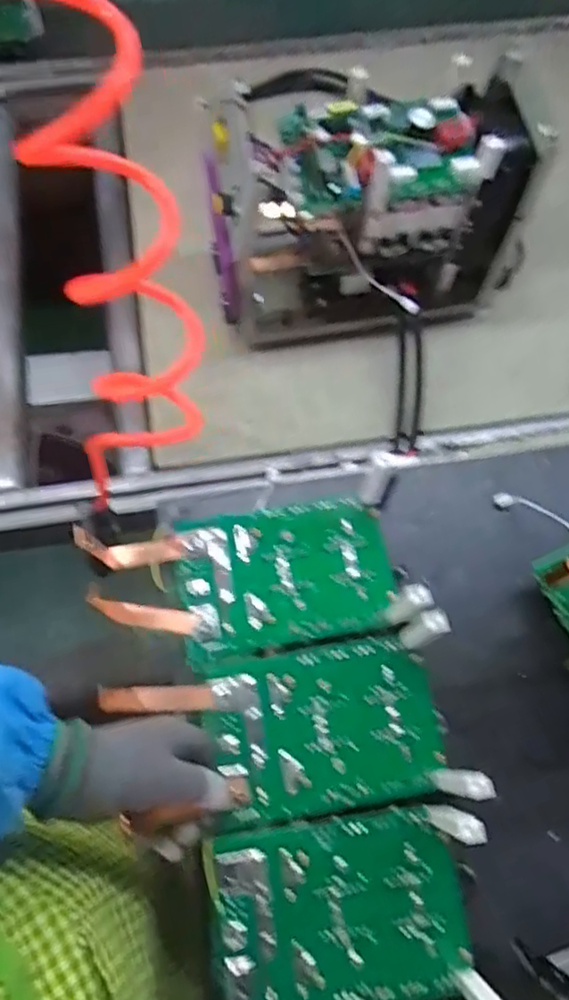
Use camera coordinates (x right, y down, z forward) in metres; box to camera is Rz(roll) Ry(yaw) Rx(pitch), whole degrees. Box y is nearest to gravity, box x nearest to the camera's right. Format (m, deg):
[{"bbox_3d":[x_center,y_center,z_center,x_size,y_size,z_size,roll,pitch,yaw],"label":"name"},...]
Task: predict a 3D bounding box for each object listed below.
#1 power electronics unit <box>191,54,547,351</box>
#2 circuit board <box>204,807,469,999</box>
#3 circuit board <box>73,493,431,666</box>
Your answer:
[{"bbox_3d":[0.091,-0.297,0.682,0.318,0.221,0.149,-8,70,-4],"label":"power electronics unit"},{"bbox_3d":[0.036,0.283,0.439,0.165,0.010,0.114,-8,70,-4],"label":"circuit board"},{"bbox_3d":[-0.029,0.062,0.515,0.248,0.025,0.111,-10,70,-5],"label":"circuit board"}]

